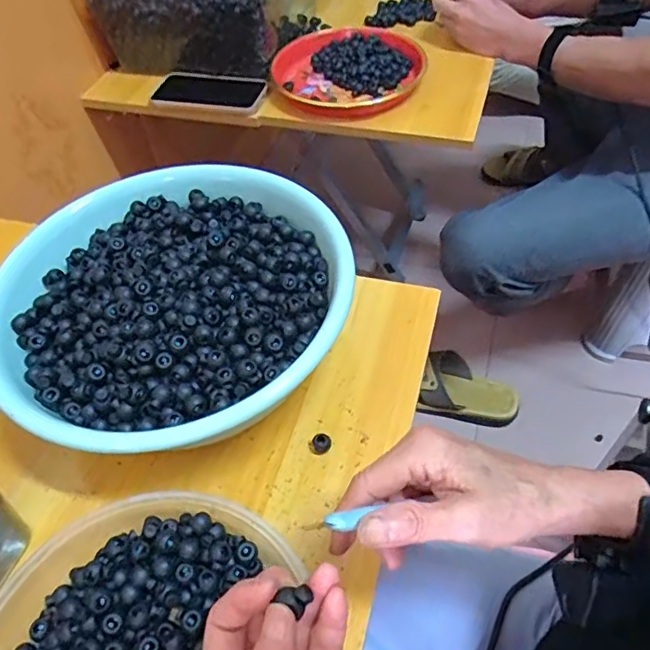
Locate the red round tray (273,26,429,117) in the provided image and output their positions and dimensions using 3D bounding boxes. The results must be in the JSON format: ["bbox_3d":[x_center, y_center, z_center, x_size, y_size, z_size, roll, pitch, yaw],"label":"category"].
[{"bbox_3d":[0.035,-0.379,0.810,0.210,0.027,0.213,-2,52,3],"label":"red round tray"}]

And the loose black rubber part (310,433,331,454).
[{"bbox_3d":[-0.004,0.098,0.458,0.017,0.008,0.017,-2,52,3],"label":"loose black rubber part"}]

